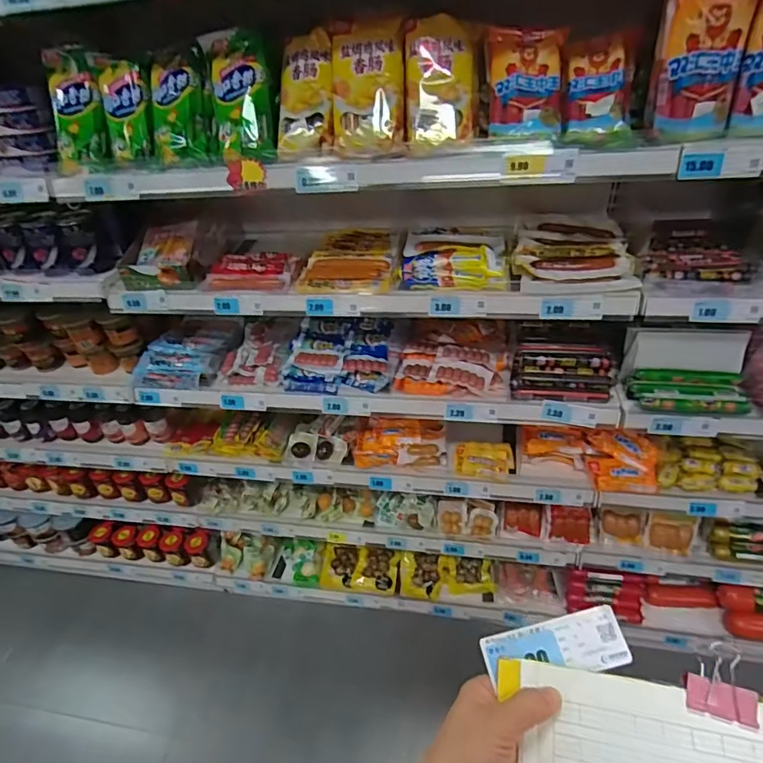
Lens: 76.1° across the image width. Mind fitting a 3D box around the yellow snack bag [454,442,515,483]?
[{"bbox_3d":[0.235,0.178,1.113,0.130,0.025,0.100,0,39,7],"label":"yellow snack bag"}]

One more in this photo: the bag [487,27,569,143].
[{"bbox_3d":[0.208,-0.437,0.720,0.110,0.030,0.188,6,85,9],"label":"bag"}]

